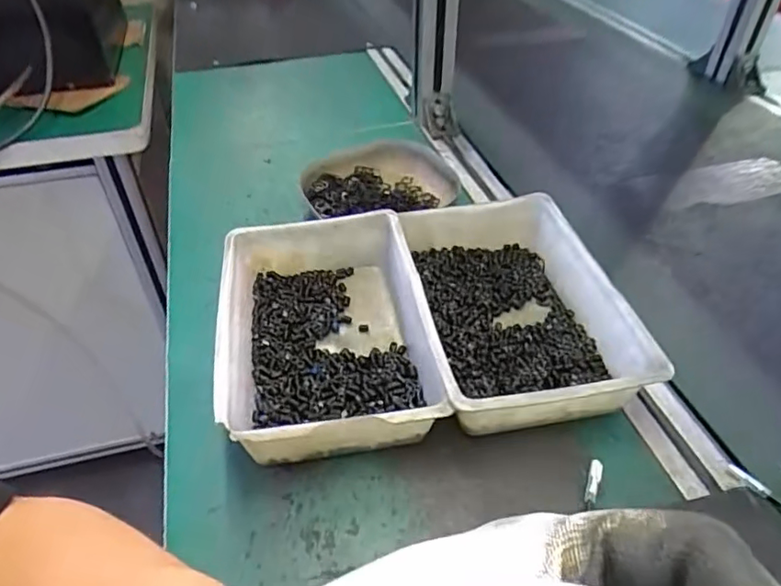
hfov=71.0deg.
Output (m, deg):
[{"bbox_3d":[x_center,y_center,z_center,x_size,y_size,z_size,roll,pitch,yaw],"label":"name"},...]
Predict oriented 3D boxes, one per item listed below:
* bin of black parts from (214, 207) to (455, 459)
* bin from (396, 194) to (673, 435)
[{"bbox_3d":[-0.048,0.024,0.394,0.139,0.050,0.203,-7,45,-8],"label":"bin of black parts"},{"bbox_3d":[0.089,0.009,0.404,0.135,0.054,0.206,-7,43,-7],"label":"bin"}]

